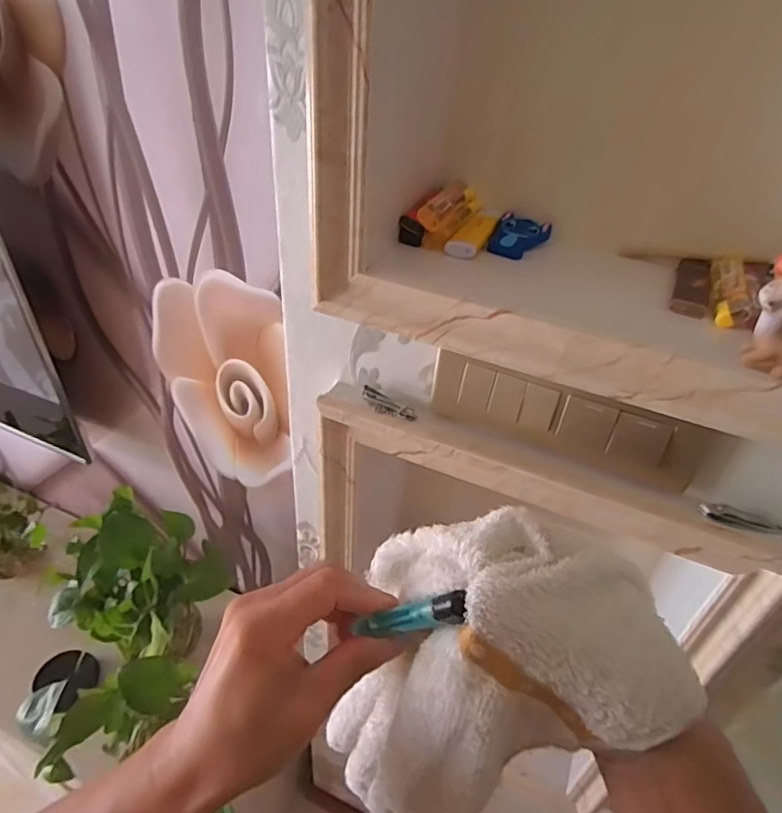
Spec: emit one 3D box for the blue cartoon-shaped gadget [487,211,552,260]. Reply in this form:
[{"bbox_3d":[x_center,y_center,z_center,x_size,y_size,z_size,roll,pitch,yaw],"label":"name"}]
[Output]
[{"bbox_3d":[0.102,-0.135,0.440,0.041,0.009,0.048,21,58,9],"label":"blue cartoon-shaped gadget"}]

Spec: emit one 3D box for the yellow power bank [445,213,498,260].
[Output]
[{"bbox_3d":[0.065,-0.136,0.438,0.023,0.013,0.066,19,41,16],"label":"yellow power bank"}]

